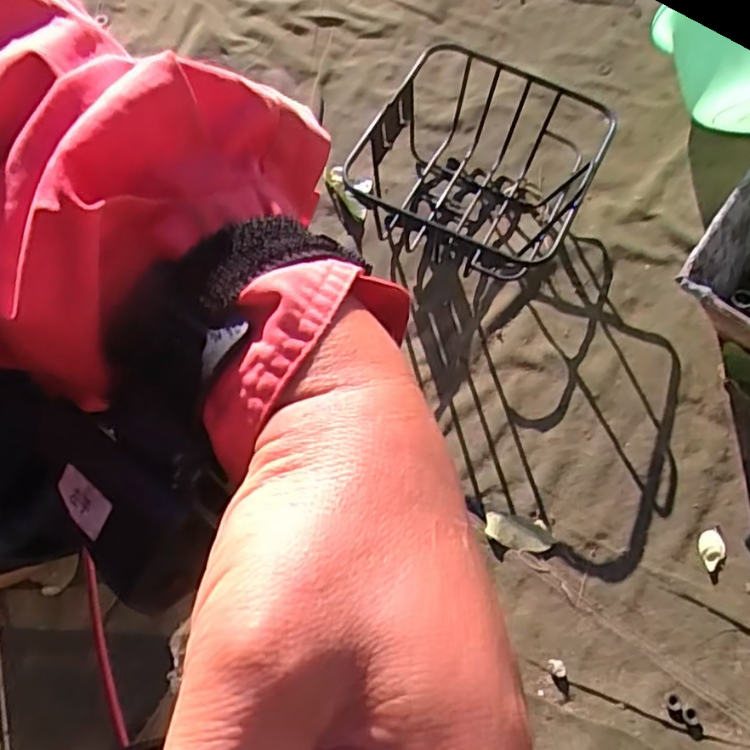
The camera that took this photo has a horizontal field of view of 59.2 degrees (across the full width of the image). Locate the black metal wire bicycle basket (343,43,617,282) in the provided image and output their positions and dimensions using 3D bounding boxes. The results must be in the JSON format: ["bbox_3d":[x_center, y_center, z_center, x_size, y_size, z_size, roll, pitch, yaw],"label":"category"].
[{"bbox_3d":[0.118,-0.230,0.759,0.237,0.108,0.205,26,69,9],"label":"black metal wire bicycle basket"}]

